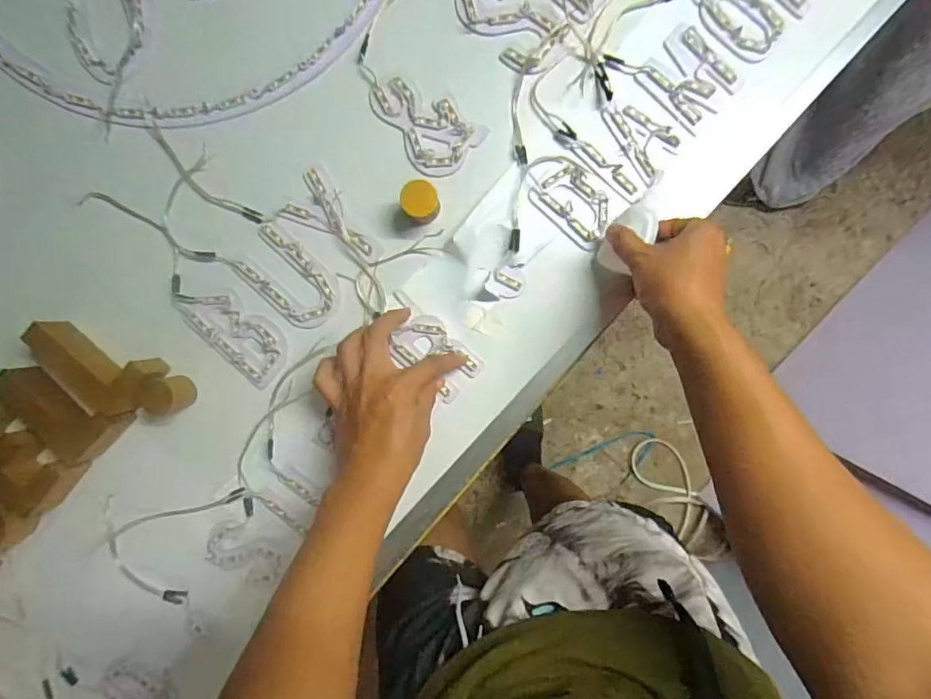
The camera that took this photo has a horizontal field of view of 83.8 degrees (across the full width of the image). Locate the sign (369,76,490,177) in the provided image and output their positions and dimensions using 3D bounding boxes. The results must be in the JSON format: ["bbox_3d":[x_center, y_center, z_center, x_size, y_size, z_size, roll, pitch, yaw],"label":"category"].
[{"bbox_3d":[-0.042,-0.215,0.496,0.108,0.004,0.069,38,93,0],"label":"sign"}]

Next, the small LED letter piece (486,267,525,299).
[{"bbox_3d":[0.040,-0.065,0.502,0.035,0.004,0.030,21,93,0],"label":"small LED letter piece"}]

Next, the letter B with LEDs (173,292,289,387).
[{"bbox_3d":[-0.228,-0.020,0.514,0.118,0.004,0.057,44,93,-1],"label":"letter B with LEDs"}]

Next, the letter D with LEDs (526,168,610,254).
[{"bbox_3d":[0.106,-0.139,0.498,0.053,0.004,0.080,-45,91,3],"label":"letter D with LEDs"}]

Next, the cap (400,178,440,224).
[{"bbox_3d":[-0.041,-0.136,0.481,0.032,0.042,0.029,-9,92,2],"label":"cap"}]

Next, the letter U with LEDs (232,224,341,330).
[{"bbox_3d":[-0.171,-0.068,0.509,0.109,0.004,0.059,45,93,-1],"label":"letter U with LEDs"}]

